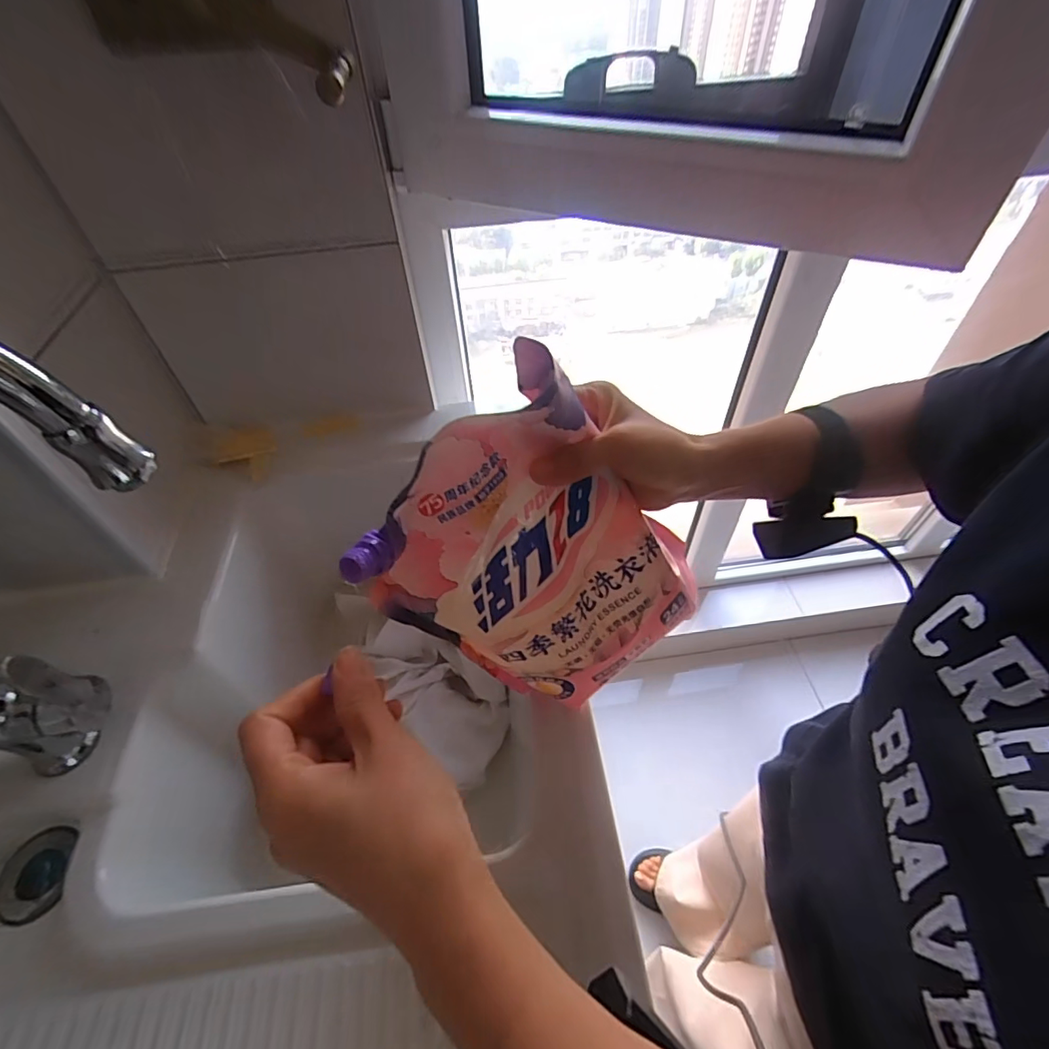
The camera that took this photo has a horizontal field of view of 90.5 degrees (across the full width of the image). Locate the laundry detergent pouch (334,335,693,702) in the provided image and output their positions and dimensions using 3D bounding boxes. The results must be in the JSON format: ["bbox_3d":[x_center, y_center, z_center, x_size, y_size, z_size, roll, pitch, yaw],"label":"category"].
[{"bbox_3d":[0.017,0.031,0.341,0.165,0.238,0.059,-42,32,2],"label":"laundry detergent pouch"}]

